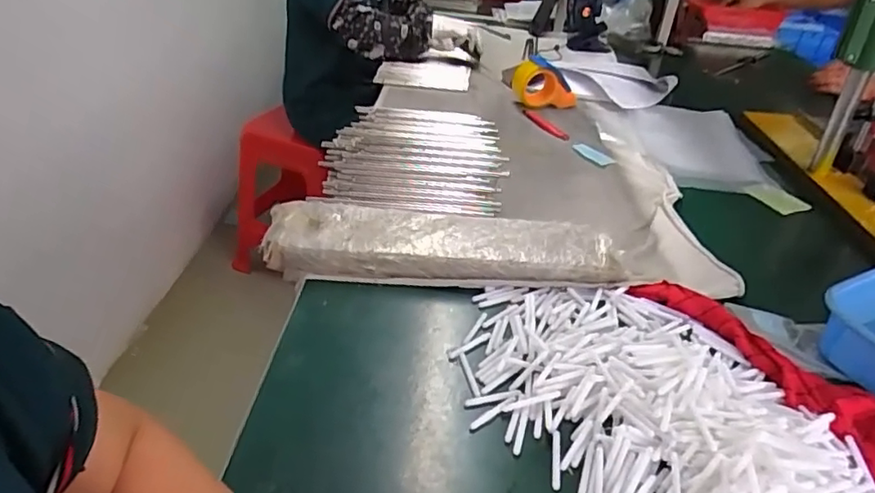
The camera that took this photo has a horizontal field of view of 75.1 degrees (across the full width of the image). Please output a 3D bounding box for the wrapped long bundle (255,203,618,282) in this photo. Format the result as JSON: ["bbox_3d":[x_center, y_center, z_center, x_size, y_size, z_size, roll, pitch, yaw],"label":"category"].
[{"bbox_3d":[0.007,-0.003,0.735,0.435,0.049,0.115,2,34,-5],"label":"wrapped long bundle"}]

